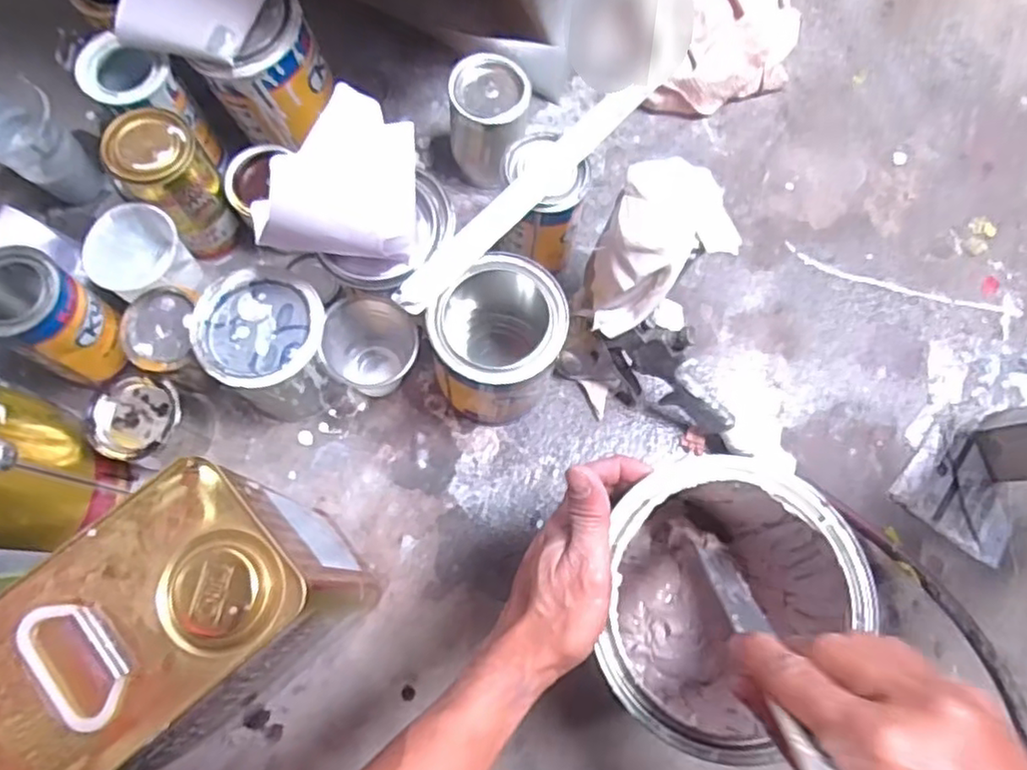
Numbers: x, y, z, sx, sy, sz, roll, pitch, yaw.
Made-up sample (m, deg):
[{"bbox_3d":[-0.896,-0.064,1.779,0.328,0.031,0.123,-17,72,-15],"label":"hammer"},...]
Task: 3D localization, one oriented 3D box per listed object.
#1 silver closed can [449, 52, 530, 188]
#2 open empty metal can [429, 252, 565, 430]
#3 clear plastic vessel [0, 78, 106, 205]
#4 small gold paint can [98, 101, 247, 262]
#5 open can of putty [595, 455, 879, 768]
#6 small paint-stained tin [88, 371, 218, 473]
[{"bbox_3d":[-0.024,-0.246,0.643,0.068,0.113,0.065,1,73,-2],"label":"silver closed can"},{"bbox_3d":[-0.013,-0.033,0.565,0.103,0.138,0.106,37,75,9],"label":"open empty metal can"},{"bbox_3d":[-0.443,-0.220,0.619,0.069,0.108,0.067,40,76,10],"label":"clear plastic vessel"},{"bbox_3d":[-0.296,-0.179,0.590,0.064,0.128,0.077,-27,76,-10],"label":"small gold paint can"},{"bbox_3d":[0.121,0.148,0.480,0.149,0.205,0.169,41,76,10],"label":"open can of putty"},{"bbox_3d":[-0.306,0.035,0.571,0.071,0.070,0.070,1,73,-2],"label":"small paint-stained tin"}]

